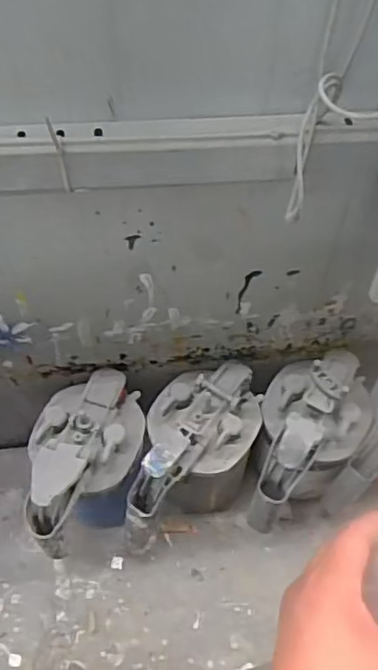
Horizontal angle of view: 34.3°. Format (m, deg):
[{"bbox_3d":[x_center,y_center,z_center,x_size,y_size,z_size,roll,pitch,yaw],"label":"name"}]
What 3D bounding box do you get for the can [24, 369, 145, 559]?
[{"bbox_3d":[-0.101,0.144,0.642,0.110,0.183,0.164,-1,54,-3],"label":"can"}]

